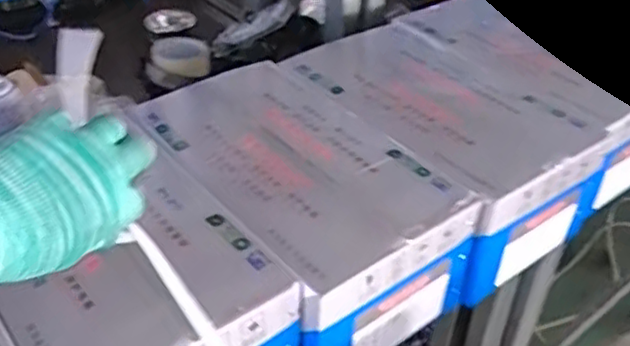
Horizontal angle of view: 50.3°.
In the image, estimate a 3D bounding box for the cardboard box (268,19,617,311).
[{"bbox_3d":[0.146,-0.048,0.940,0.226,0.152,0.418,-25,45,-32],"label":"cardboard box"}]

